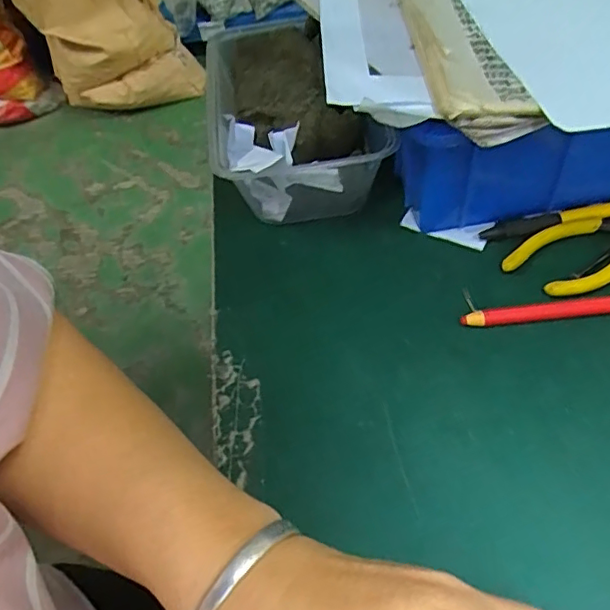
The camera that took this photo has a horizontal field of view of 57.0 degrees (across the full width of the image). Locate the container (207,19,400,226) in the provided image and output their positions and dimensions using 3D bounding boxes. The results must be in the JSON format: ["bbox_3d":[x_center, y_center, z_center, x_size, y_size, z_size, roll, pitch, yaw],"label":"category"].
[{"bbox_3d":[-0.011,-0.128,0.384,0.107,0.061,0.172,-10,54,-1],"label":"container"}]

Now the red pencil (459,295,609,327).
[{"bbox_3d":[0.163,-0.001,0.308,0.151,0.007,0.012,-6,54,1],"label":"red pencil"}]

